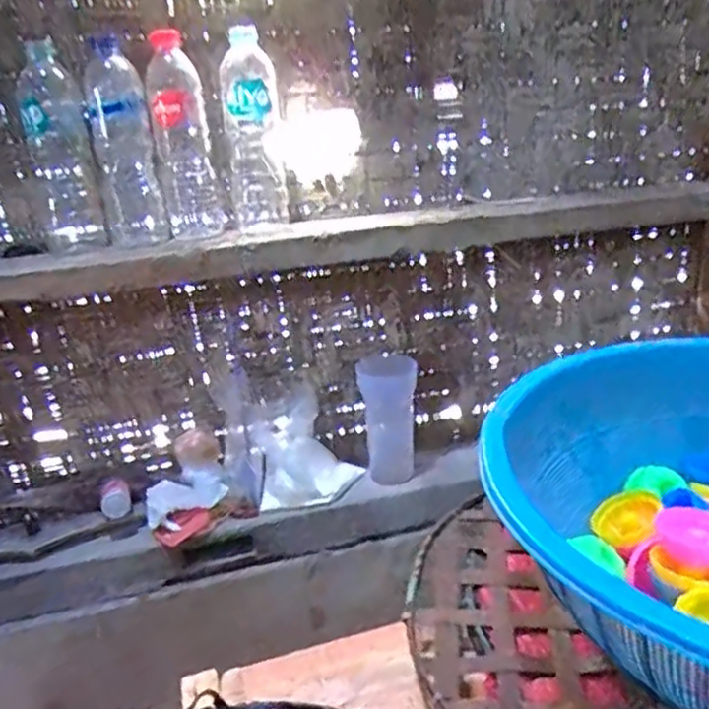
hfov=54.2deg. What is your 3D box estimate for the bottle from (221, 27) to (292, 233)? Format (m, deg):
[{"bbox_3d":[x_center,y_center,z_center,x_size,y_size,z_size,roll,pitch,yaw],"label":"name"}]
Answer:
[{"bbox_3d":[-0.115,-0.252,0.799,0.065,0.207,0.055,-8,24,-8],"label":"bottle"}]

